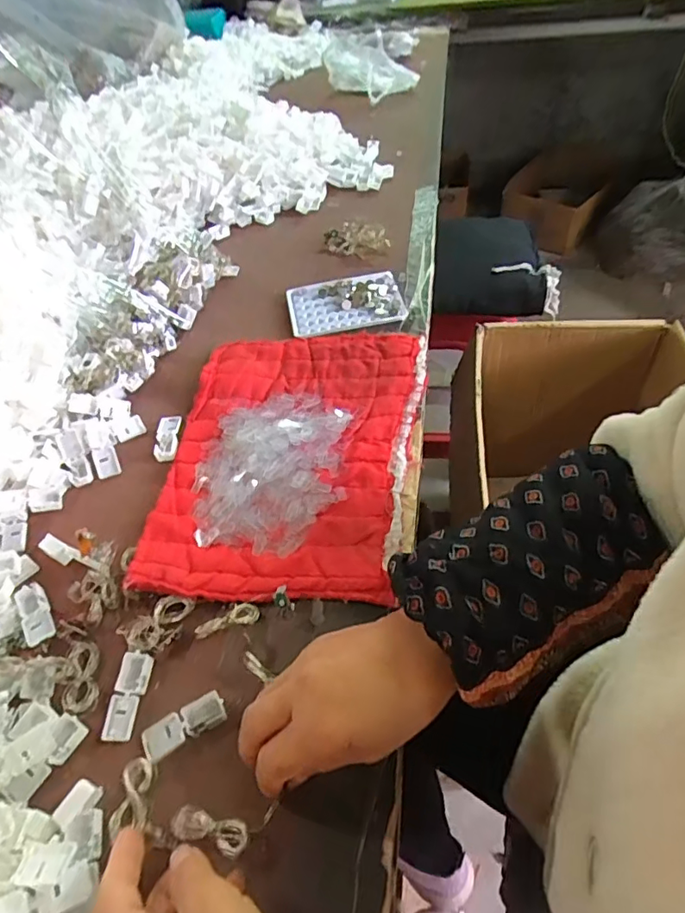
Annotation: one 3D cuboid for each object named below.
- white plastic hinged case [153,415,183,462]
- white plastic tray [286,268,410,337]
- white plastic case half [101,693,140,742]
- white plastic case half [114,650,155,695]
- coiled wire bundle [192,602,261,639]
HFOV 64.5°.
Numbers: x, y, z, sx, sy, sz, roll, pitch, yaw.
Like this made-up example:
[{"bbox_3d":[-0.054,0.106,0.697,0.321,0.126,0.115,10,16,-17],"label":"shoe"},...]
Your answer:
[{"bbox_3d":[-0.170,-0.020,0.529,0.022,0.007,0.058,-7,50,0],"label":"white plastic hinged case"},{"bbox_3d":[0.003,-0.183,0.634,0.129,0.011,0.094,-10,50,-2],"label":"white plastic tray"},{"bbox_3d":[-0.150,0.174,0.364,0.022,0.004,0.029,-3,50,3],"label":"white plastic case half"},{"bbox_3d":[-0.146,0.152,0.381,0.021,0.009,0.027,3,51,9],"label":"white plastic case half"},{"bbox_3d":[-0.084,0.119,0.394,0.045,0.015,0.015,-19,51,-10],"label":"coiled wire bundle"}]

